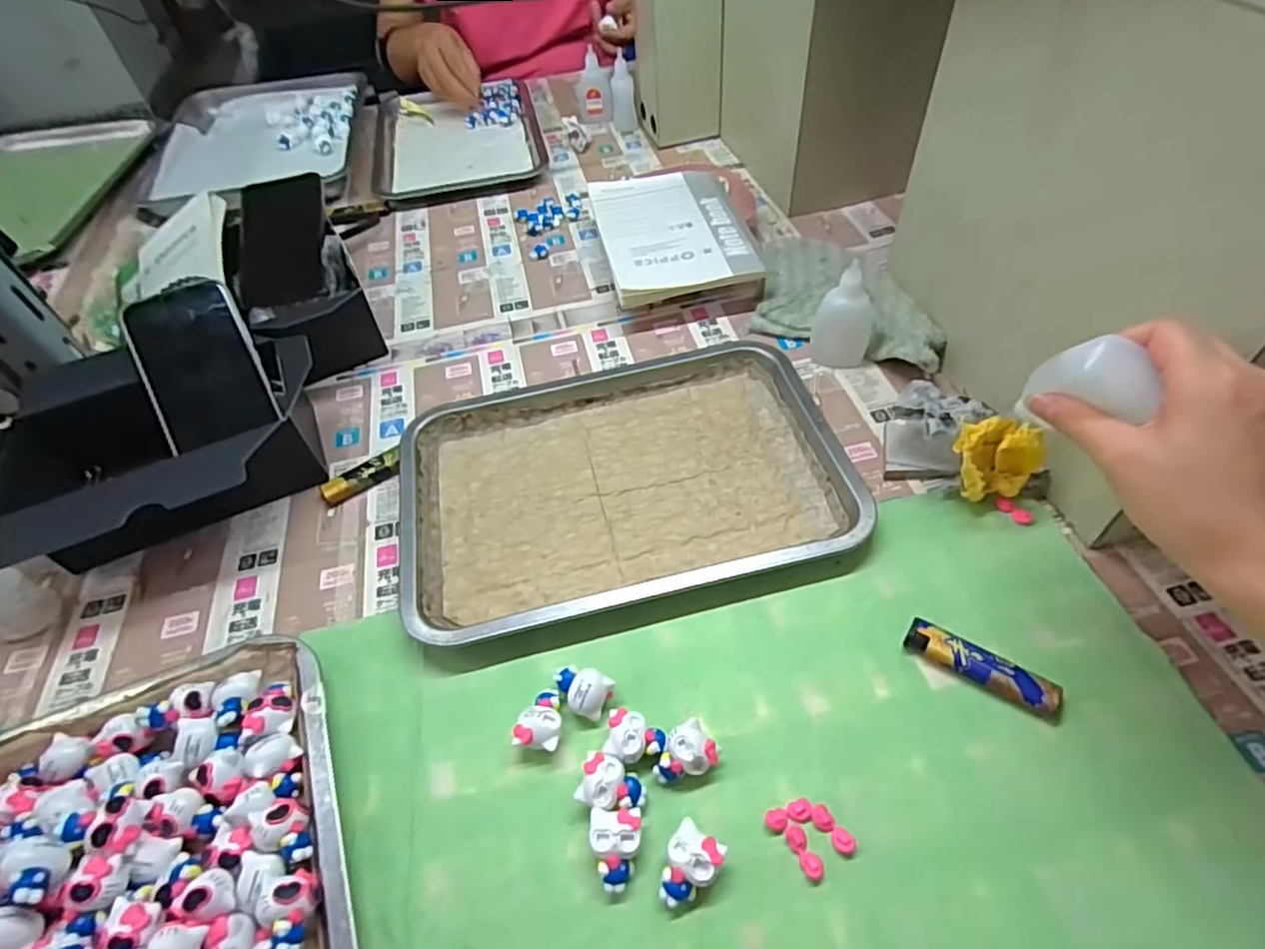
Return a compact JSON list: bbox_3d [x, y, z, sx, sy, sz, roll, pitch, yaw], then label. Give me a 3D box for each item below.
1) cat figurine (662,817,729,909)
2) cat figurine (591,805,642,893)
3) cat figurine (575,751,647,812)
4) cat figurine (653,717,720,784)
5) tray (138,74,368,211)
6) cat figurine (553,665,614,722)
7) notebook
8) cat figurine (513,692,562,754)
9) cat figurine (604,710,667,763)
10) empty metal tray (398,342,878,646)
[{"bbox_3d":[0.026,0.188,0.306,0.024,0.019,0.034,27,58,25],"label":"cat figurine"},{"bbox_3d":[-0.008,0.184,0.314,0.025,0.019,0.034,-3,50,2],"label":"cat figurine"},{"bbox_3d":[-0.010,0.163,0.332,0.033,0.018,0.025,14,53,16],"label":"cat figurine"},{"bbox_3d":[0.028,0.149,0.337,0.031,0.022,0.024,-34,56,-22],"label":"cat figurine"},{"bbox_3d":[-0.492,-0.450,0.857,0.243,0.036,0.352,-11,50,-4],"label":"tray"},{"bbox_3d":[-0.030,0.124,0.366,0.034,0.024,0.022,16,53,17],"label":"cat figurine"},{"bbox_3d":[0.038,-0.240,0.623,0.135,0.016,0.199,-10,50,-3],"label":"notebook"},{"bbox_3d":[-0.051,0.138,0.358,0.024,0.019,0.032,3,51,7],"label":"cat figurine"},{"bbox_3d":[0.002,0.144,0.347,0.031,0.019,0.027,2,51,7],"label":"cat figurine"},{"bbox_3d":[-0.010,-0.002,0.465,0.304,0.024,0.224,-14,51,-7],"label":"empty metal tray"}]

